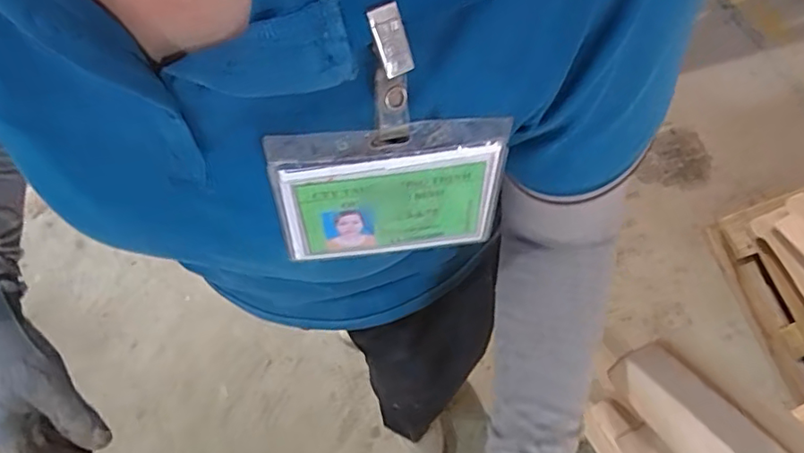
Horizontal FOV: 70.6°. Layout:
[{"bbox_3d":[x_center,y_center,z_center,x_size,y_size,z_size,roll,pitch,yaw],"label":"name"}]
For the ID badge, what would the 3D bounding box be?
[{"bbox_3d":[-0.005,-0.014,0.253,0.099,0.081,0.004,-6,53,-6],"label":"ID badge"}]

